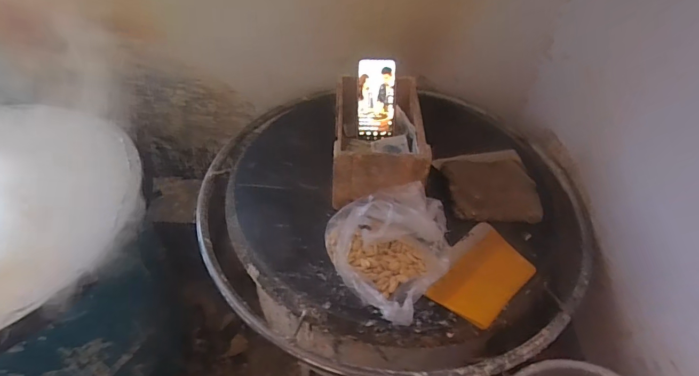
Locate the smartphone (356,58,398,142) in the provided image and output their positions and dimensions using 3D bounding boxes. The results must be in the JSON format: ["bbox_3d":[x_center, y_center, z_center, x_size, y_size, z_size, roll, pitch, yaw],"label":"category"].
[{"bbox_3d":[0.055,-0.177,0.848,0.079,0.159,0.010,1,6,-3],"label":"smartphone"}]

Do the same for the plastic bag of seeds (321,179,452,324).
[{"bbox_3d":[0.081,0.106,0.659,0.200,0.097,0.219,-10,47,-14],"label":"plastic bag of seeds"}]

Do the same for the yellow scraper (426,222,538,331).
[{"bbox_3d":[0.217,0.142,0.702,0.183,0.010,0.121,-34,56,-30],"label":"yellow scraper"}]

